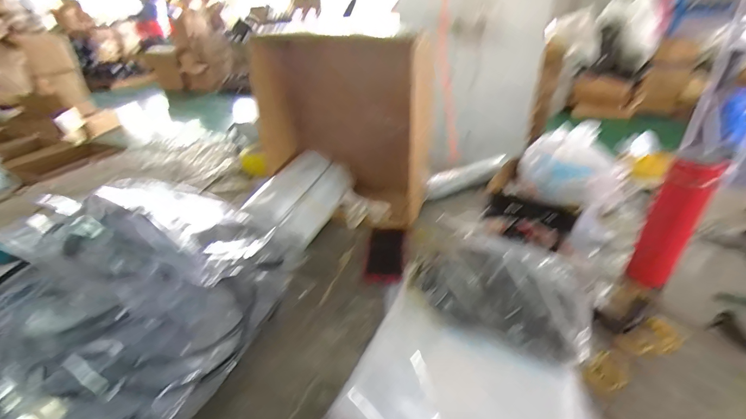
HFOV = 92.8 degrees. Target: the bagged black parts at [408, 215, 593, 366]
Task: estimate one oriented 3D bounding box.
[{"bbox_3d":[0.201,0.114,0.579,0.258,0.066,0.219,12,33,22],"label":"bagged black parts"}]

